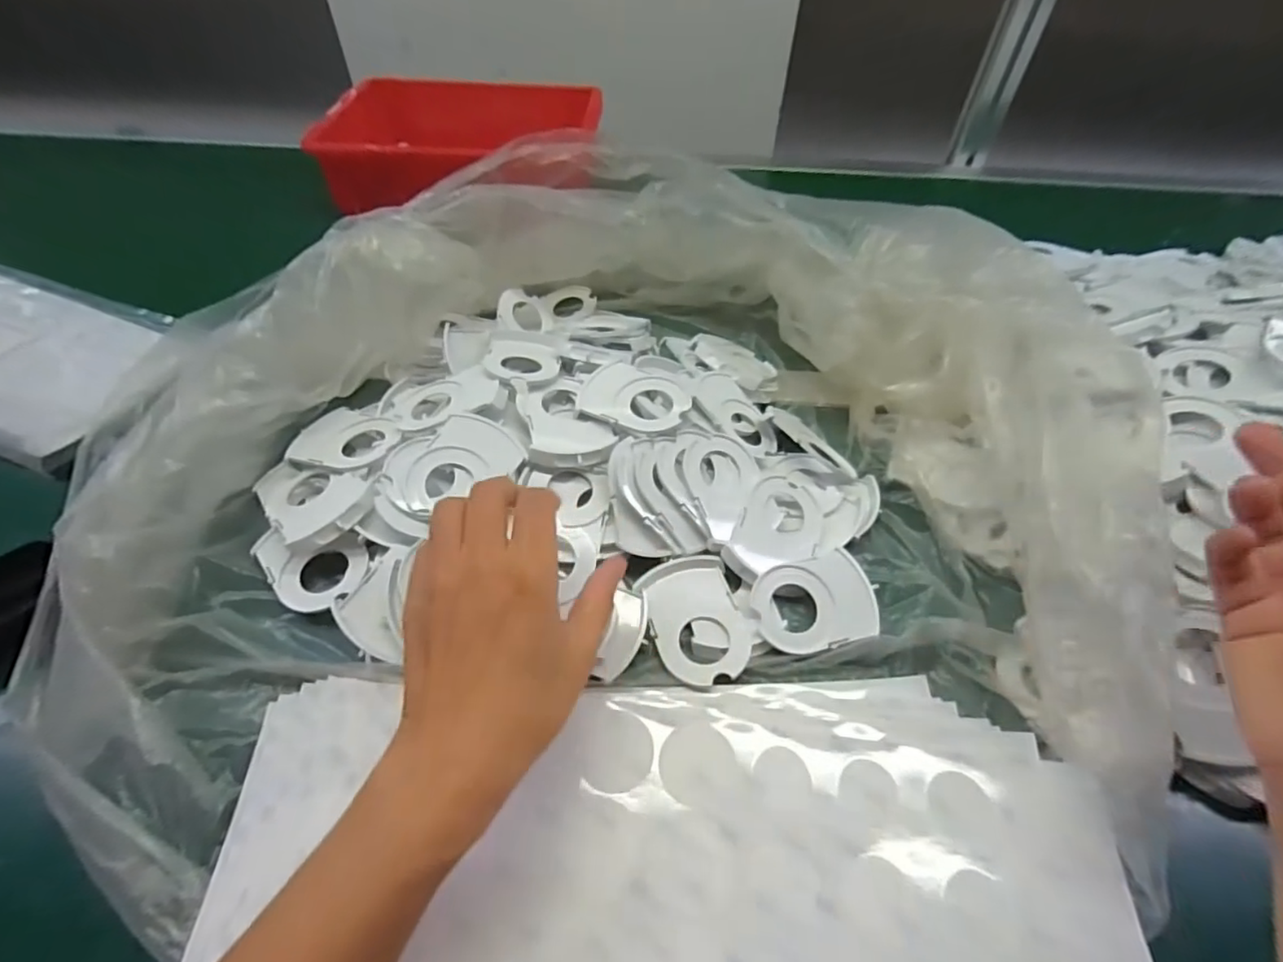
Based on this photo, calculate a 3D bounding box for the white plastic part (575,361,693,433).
[{"bbox_3d":[-0.004,-0.058,0.413,0.074,0.013,0.055,17,52,12],"label":"white plastic part"}]

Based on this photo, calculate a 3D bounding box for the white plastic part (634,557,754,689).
[{"bbox_3d":[0.033,0.082,0.357,0.055,0.007,0.078,-16,53,-14],"label":"white plastic part"}]

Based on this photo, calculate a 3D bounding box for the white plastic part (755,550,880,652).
[{"bbox_3d":[0.106,0.074,0.359,0.074,0.009,0.053,-14,52,-13],"label":"white plastic part"}]

